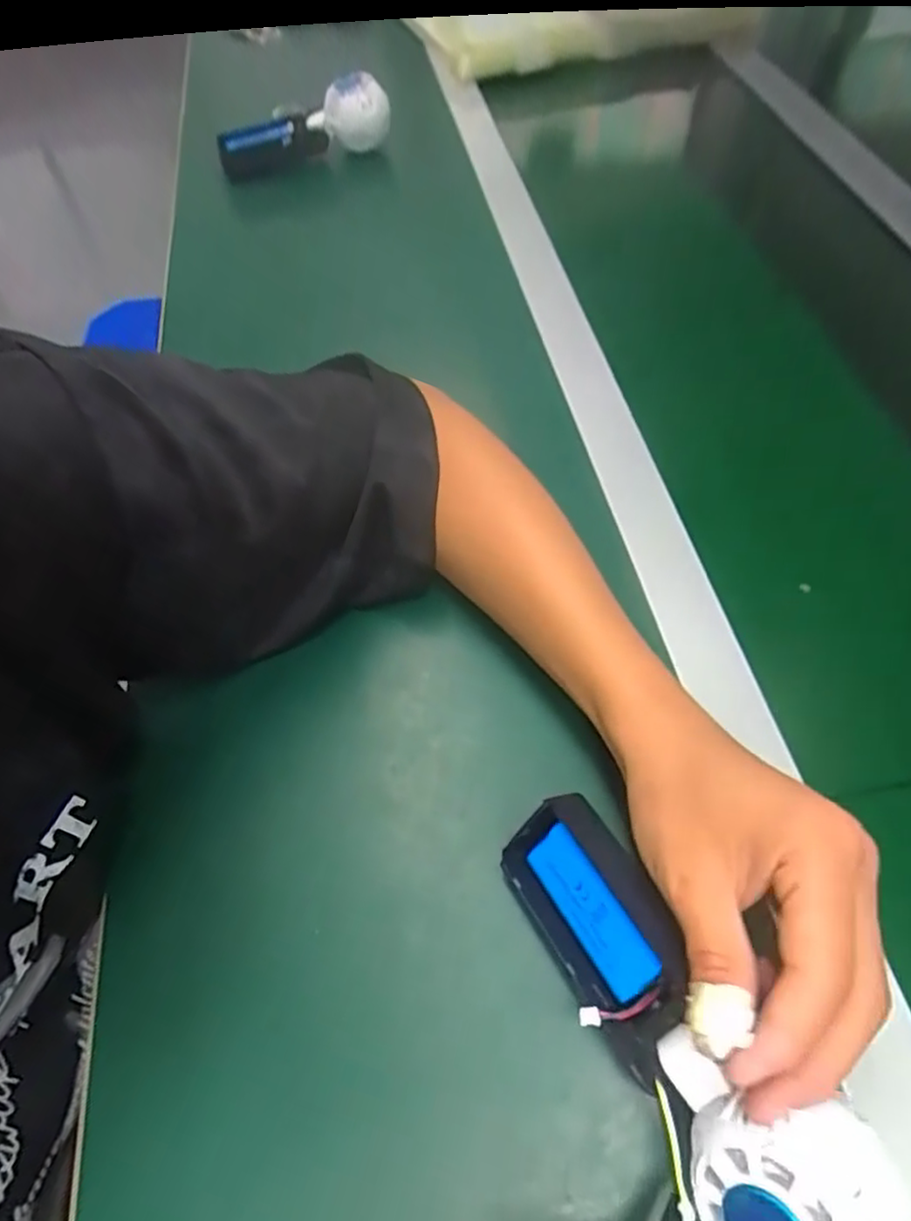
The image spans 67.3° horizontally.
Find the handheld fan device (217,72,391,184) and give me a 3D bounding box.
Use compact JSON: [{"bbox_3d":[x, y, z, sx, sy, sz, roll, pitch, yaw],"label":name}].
[{"bbox_3d":[-0.152,-0.481,0.691,0.179,0.061,0.035,-11,54,13],"label":"handheld fan device"}]

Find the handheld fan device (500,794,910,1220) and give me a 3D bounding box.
[{"bbox_3d":[0.081,0.150,0.255,0.035,0.060,0.169,6,34,-40],"label":"handheld fan device"}]

